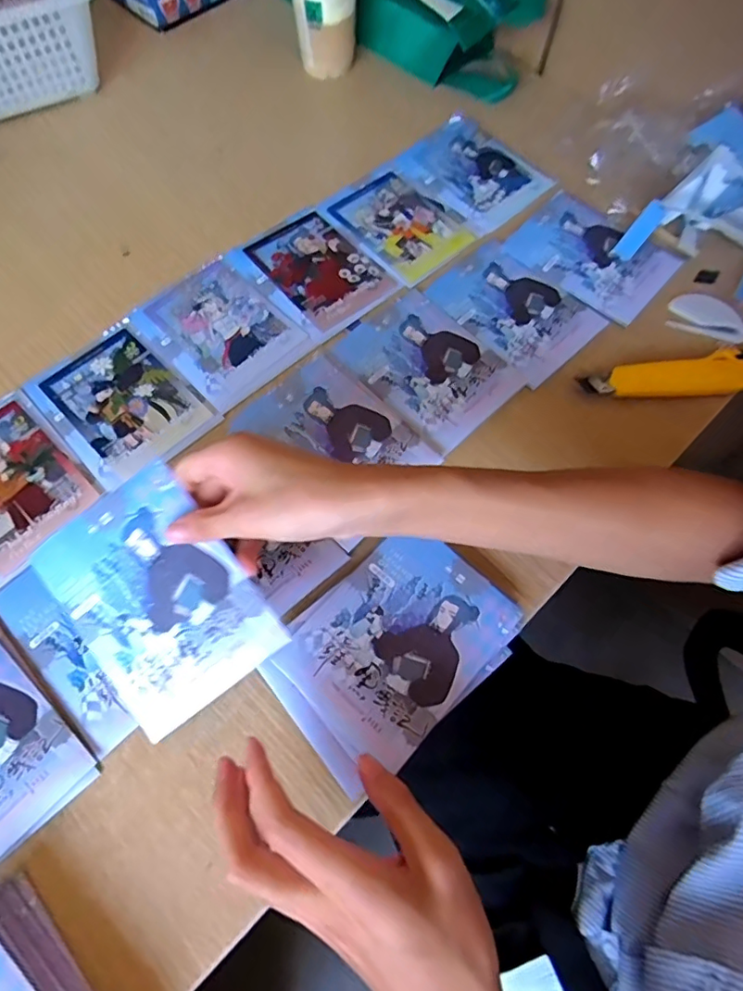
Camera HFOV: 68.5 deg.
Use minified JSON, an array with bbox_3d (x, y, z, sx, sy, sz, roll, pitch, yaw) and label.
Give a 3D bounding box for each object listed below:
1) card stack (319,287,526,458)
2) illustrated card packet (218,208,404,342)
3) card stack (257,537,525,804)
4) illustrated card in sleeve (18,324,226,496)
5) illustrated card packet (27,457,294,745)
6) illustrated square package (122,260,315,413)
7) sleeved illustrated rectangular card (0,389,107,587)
[{"bbox_3d":[0.046,-0.114,0.478,0.107,0.011,0.145,-40,74,-15],"label":"card stack"},{"bbox_3d":[-0.054,-0.215,0.521,0.110,0.006,0.139,-38,74,-15],"label":"illustrated card packet"},{"bbox_3d":[0.015,0.104,0.380,0.160,0.018,0.114,-39,74,-15],"label":"card stack"},{"bbox_3d":[-0.213,-0.081,0.461,0.107,0.004,0.143,-42,75,-16],"label":"illustrated card in sleeve"},{"bbox_3d":[-0.134,0.064,0.342,0.107,0.005,0.142,-38,86,0],"label":"illustrated card packet"},{"bbox_3d":[-0.140,-0.153,0.496,0.138,0.006,0.109,43,73,15],"label":"illustrated square package"},{"bbox_3d":[-0.292,-0.010,0.431,0.136,0.004,0.110,42,73,14],"label":"sleeved illustrated rectangular card"}]

